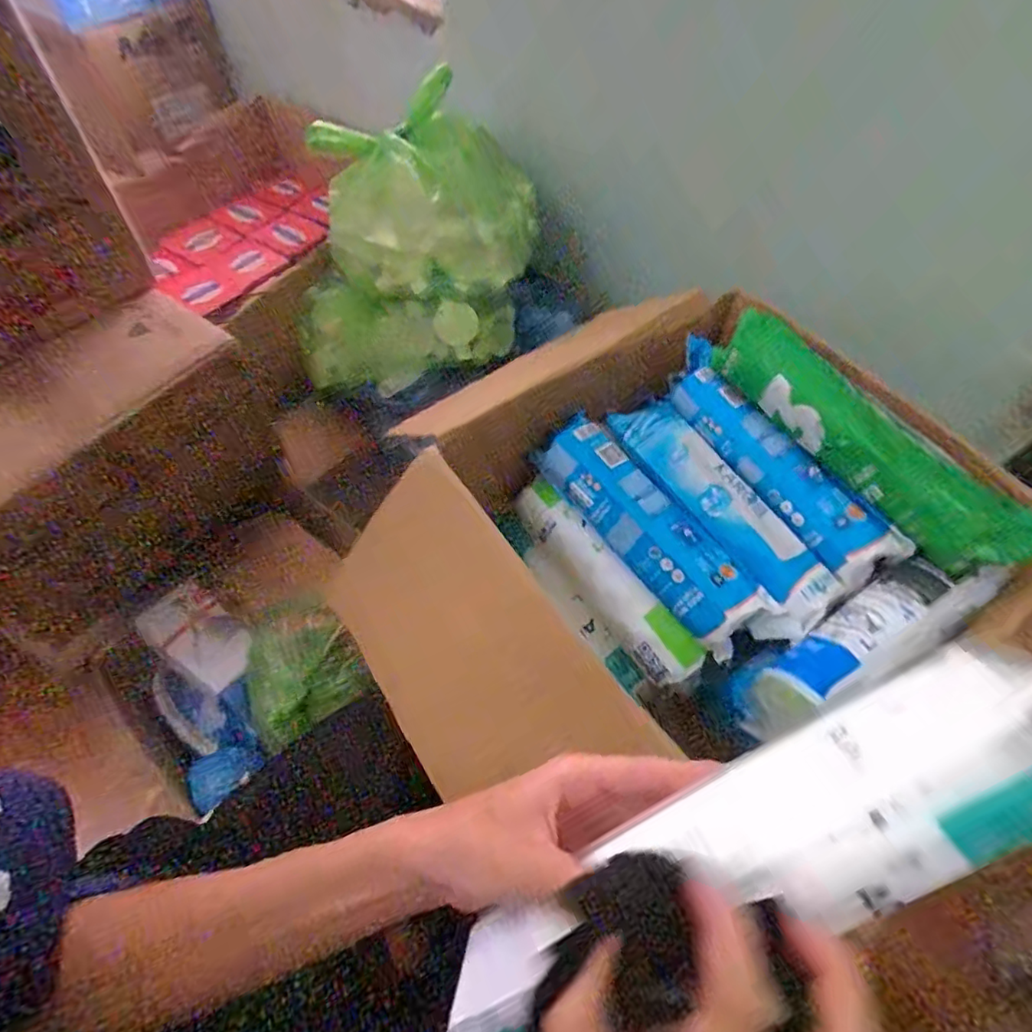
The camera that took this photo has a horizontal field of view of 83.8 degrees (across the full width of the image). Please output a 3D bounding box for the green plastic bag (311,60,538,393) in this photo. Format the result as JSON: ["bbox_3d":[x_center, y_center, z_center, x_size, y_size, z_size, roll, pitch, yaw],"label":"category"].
[{"bbox_3d":[-0.153,-0.380,0.813,0.351,0.295,0.232,-21,61,-16],"label":"green plastic bag"}]

